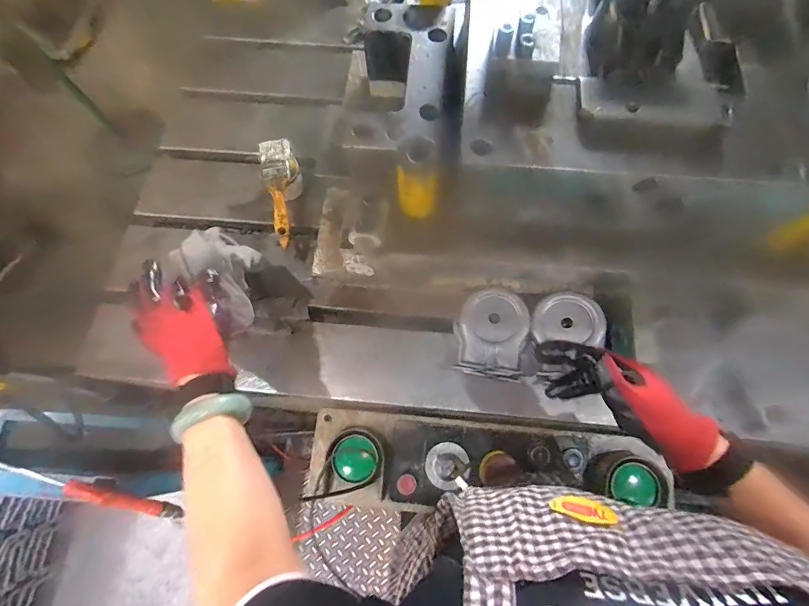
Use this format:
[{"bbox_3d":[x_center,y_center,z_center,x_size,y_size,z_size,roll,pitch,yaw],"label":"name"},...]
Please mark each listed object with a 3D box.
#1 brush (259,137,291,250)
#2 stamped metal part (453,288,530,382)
[{"bbox_3d":[-0.207,-0.185,0.652,0.048,0.023,0.198,-10,70,-3],"label":"brush"},{"bbox_3d":[0.127,0.042,0.572,0.099,0.037,0.120,16,71,6],"label":"stamped metal part"}]

